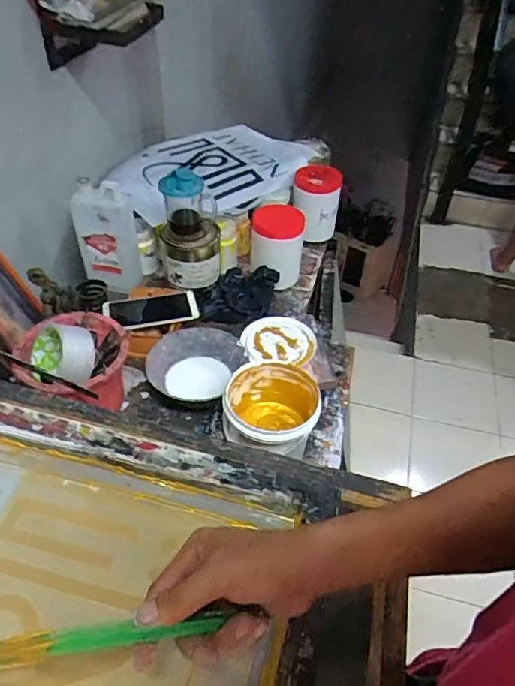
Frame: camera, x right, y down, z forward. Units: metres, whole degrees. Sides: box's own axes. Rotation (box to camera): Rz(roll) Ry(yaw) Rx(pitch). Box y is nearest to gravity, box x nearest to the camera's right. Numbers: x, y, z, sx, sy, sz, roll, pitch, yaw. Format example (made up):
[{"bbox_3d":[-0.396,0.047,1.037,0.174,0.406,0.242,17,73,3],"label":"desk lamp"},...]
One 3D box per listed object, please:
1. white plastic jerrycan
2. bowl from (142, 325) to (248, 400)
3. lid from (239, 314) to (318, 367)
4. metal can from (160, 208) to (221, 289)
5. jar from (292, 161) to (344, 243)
[{"bbox_3d":[-0.285,-0.204,0.968,0.103,0.204,0.075,-4,45,-6],"label":"white plastic jerrycan"},{"bbox_3d":[-0.103,0.040,0.831,0.156,0.047,0.129,-32,54,-30],"label":"bowl"},{"bbox_3d":[0.038,-0.001,0.895,0.128,0.027,0.115,14,46,11],"label":"lid"},{"bbox_3d":[-0.124,-0.180,0.962,0.104,0.137,0.108,-4,45,-7],"label":"metal can"},{"bbox_3d":[0.133,-0.320,1.153,0.102,0.144,0.104,9,45,7],"label":"jar"}]

